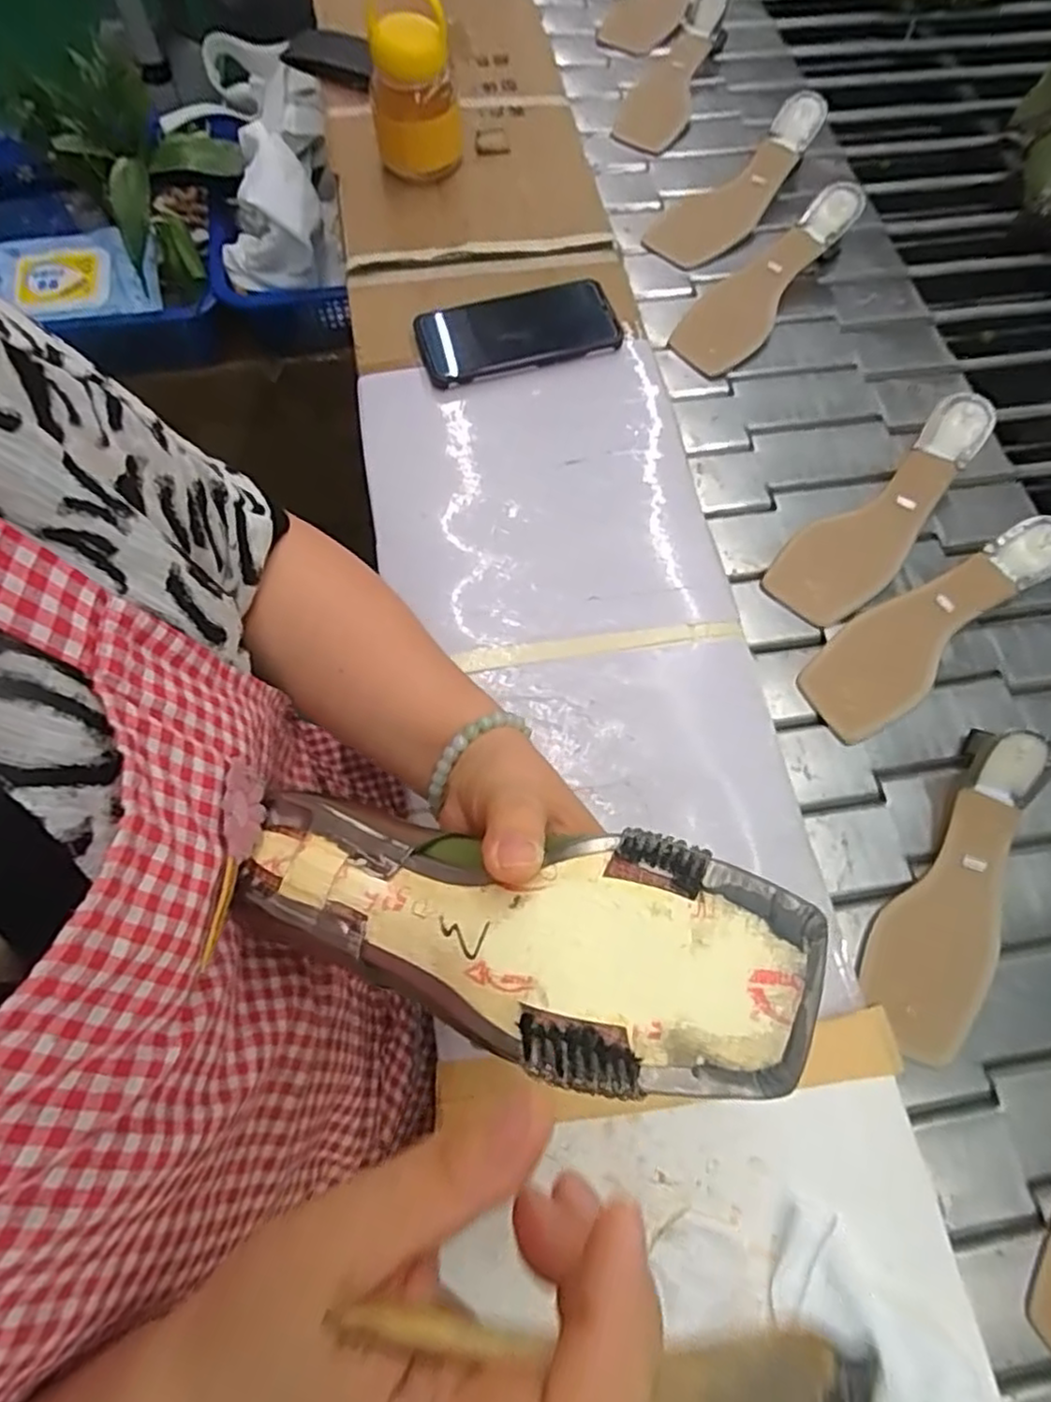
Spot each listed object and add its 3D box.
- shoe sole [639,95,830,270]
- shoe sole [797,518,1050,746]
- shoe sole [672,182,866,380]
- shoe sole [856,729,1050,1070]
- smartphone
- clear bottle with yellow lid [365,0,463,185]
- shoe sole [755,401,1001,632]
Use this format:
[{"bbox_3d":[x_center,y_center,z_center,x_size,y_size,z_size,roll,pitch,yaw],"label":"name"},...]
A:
[{"bbox_3d":[0.213,-0.515,0.695,0.225,0.030,0.079,-45,76,2],"label":"shoe sole"},{"bbox_3d":[0.306,-0.058,0.517,0.224,0.024,0.070,-38,75,-1],"label":"shoe sole"},{"bbox_3d":[0.222,-0.389,0.640,0.075,0.025,0.218,43,91,13],"label":"shoe sole"},{"bbox_3d":[0.283,0.117,0.440,0.065,0.062,0.214,26,67,6],"label":"shoe sole"},{"bbox_3d":[-0.005,-0.303,0.573,0.167,0.017,0.075,-15,69,-11],"label":"smartphone"},{"bbox_3d":[-0.098,-0.531,0.602,0.070,0.115,0.084,-8,68,-9],"label":"clear bottle with yellow lid"},{"bbox_3d":[0.288,-0.151,0.552,0.072,0.021,0.226,42,88,13],"label":"shoe sole"}]

